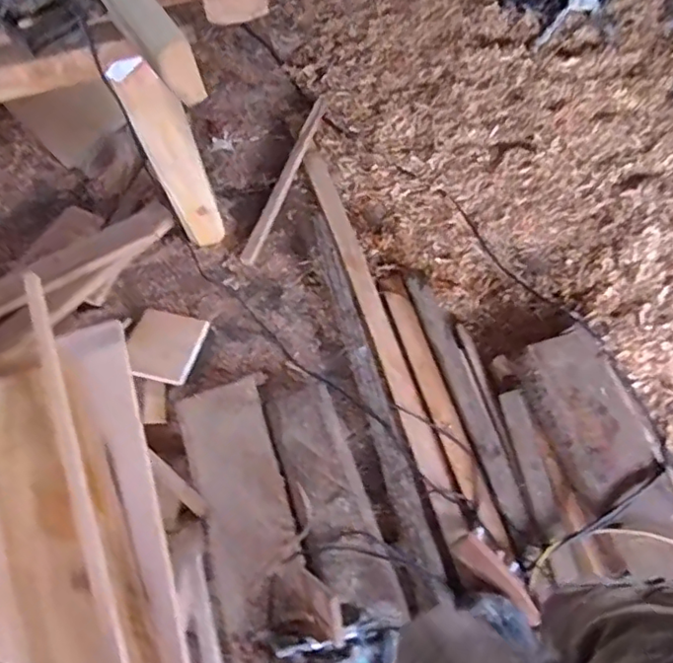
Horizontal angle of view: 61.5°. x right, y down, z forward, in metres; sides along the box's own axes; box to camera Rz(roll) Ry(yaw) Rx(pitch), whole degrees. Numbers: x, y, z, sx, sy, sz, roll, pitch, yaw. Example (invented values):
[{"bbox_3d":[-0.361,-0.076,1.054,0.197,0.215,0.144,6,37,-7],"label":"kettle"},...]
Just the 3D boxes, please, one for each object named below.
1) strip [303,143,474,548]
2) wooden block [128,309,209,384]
[{"bbox_3d":[0.117,-0.028,1.538,0.078,0.035,1.164,-17,67,-5],"label":"strip"},{"bbox_3d":[-0.454,0.039,1.498,0.178,0.015,0.184,16,72,-4],"label":"wooden block"}]

